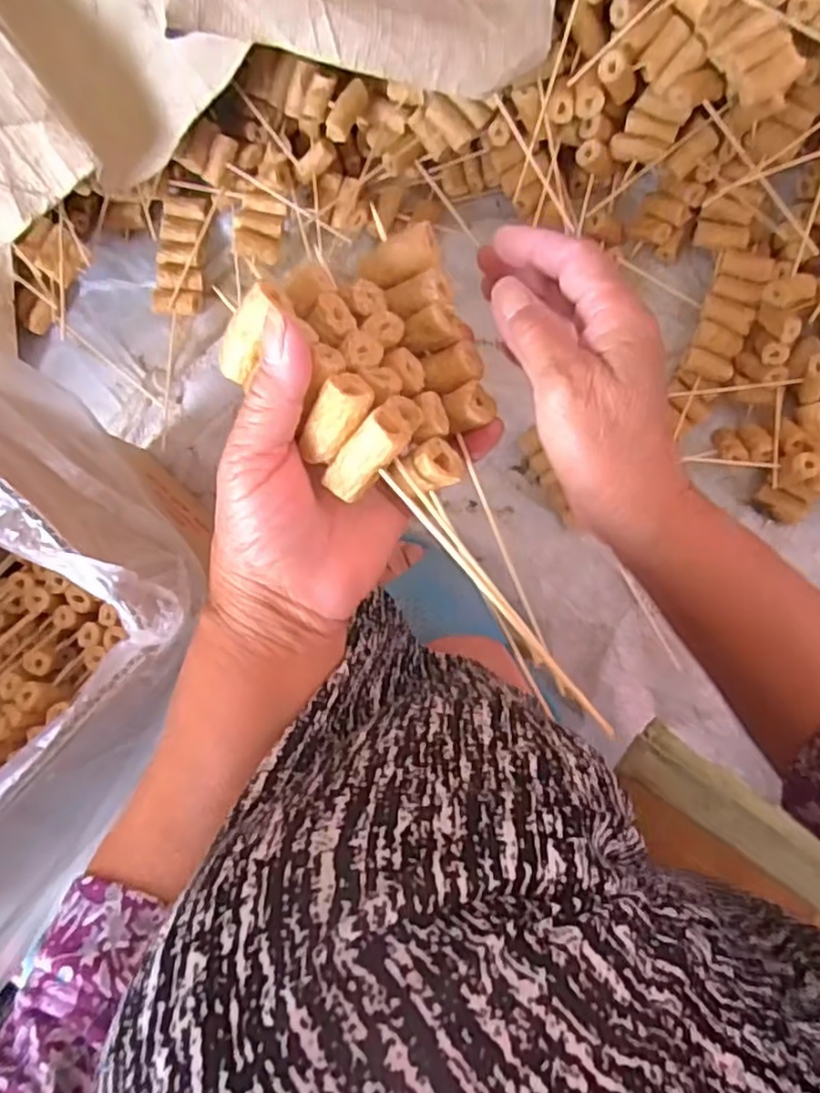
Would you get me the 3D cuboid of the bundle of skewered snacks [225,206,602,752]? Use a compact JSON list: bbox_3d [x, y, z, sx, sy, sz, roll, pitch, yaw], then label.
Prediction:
[{"bbox_3d":[0.009,-0.023,0.291,0.095,0.055,0.211,-26,89,1],"label":"bundle of skewered snacks"}]

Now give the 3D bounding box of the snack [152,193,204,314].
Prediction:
[{"bbox_3d":[-0.197,-0.252,0.612,0.041,0.022,0.104,6,89,2],"label":"snack"}]

